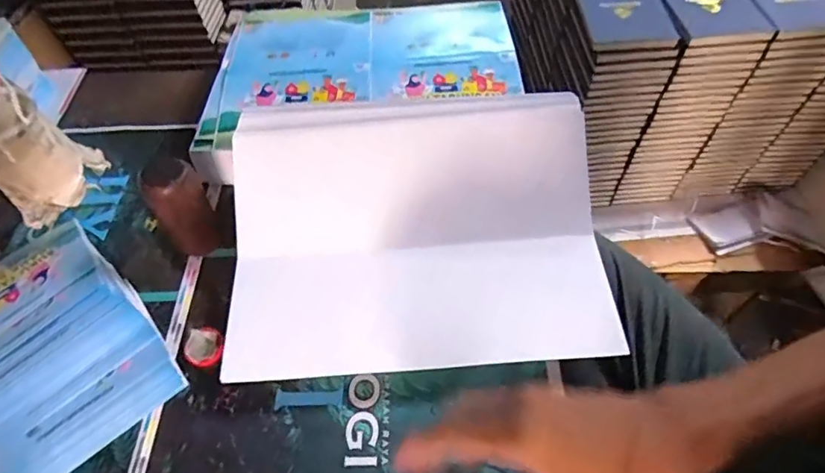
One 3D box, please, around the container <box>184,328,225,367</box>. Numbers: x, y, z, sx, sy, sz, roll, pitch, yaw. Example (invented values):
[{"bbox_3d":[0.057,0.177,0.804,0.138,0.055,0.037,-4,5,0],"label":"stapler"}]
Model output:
[{"bbox_3d":[-0.174,0.092,0.424,0.029,0.008,0.031,-1,57,2],"label":"container"}]

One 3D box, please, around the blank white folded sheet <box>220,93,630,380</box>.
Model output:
[{"bbox_3d":[0.001,-0.006,0.445,0.310,0.104,0.226,-2,56,1],"label":"blank white folded sheet"}]

